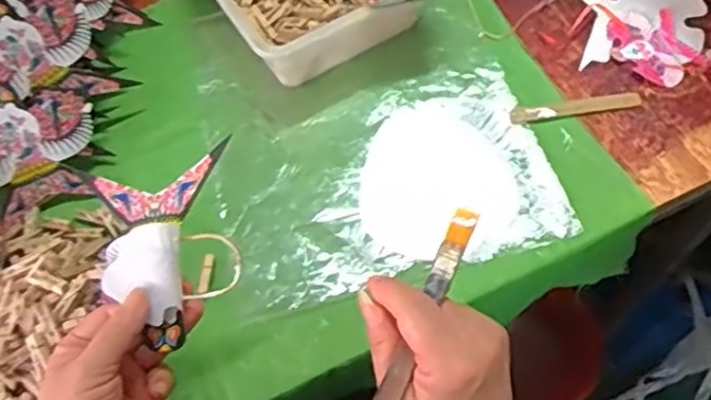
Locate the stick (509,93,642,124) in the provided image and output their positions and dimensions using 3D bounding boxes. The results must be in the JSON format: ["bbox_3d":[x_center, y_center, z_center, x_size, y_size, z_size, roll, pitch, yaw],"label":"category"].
[{"bbox_3d":[0.201,-0.085,0.630,0.119,0.004,0.018,-9,59,-3],"label":"stick"}]

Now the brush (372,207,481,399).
[{"bbox_3d":[0.039,0.064,0.390,0.014,0.005,0.128,23,80,15],"label":"brush"}]

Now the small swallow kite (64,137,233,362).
[{"bbox_3d":[-0.128,0.034,0.440,0.104,0.020,0.121,-8,80,17],"label":"small swallow kite"}]

